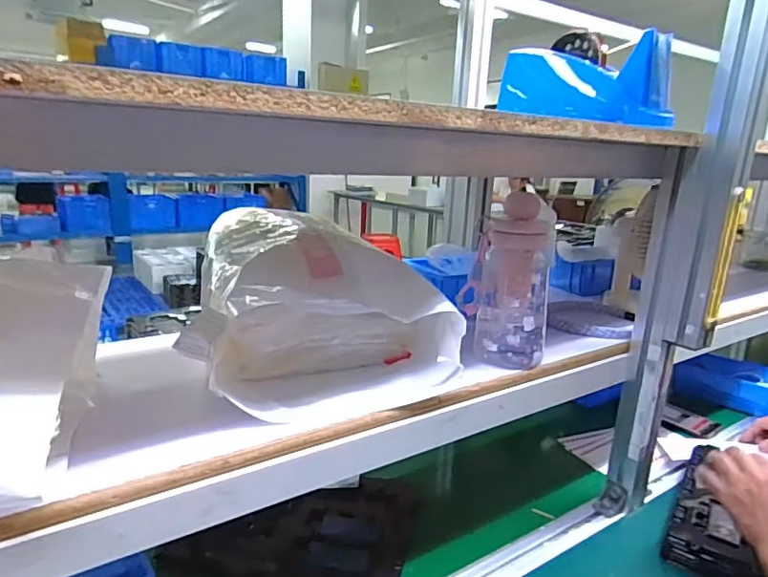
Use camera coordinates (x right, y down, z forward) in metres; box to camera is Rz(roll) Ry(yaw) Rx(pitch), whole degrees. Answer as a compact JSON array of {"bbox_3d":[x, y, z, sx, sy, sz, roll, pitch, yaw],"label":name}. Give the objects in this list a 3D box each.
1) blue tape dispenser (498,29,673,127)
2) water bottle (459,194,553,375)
[{"bbox_3d":[0.250,-0.254,0.659,0.075,0.091,0.199,-8,17,-34],"label":"blue tape dispenser"},{"bbox_3d":[0.139,-0.006,0.605,0.092,0.189,0.066,5,14,9],"label":"water bottle"}]

